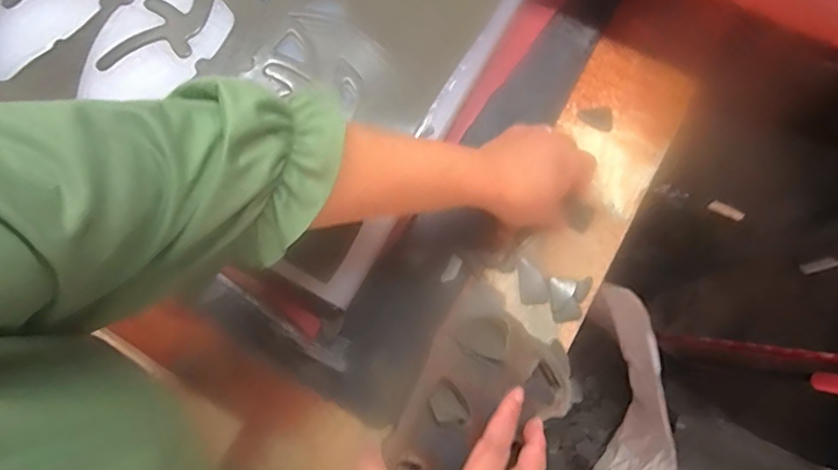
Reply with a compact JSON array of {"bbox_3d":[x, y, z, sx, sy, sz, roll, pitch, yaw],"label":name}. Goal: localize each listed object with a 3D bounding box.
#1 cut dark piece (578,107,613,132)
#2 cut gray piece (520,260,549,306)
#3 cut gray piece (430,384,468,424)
[{"bbox_3d":[0.163,-0.108,0.479,0.030,0.007,0.025,1,74,1],"label":"cut dark piece"},{"bbox_3d":[0.097,0.040,0.443,0.022,0.004,0.038,-5,74,-1],"label":"cut gray piece"},{"bbox_3d":[0.021,0.124,0.369,0.021,0.004,0.029,-36,85,-28],"label":"cut gray piece"}]

